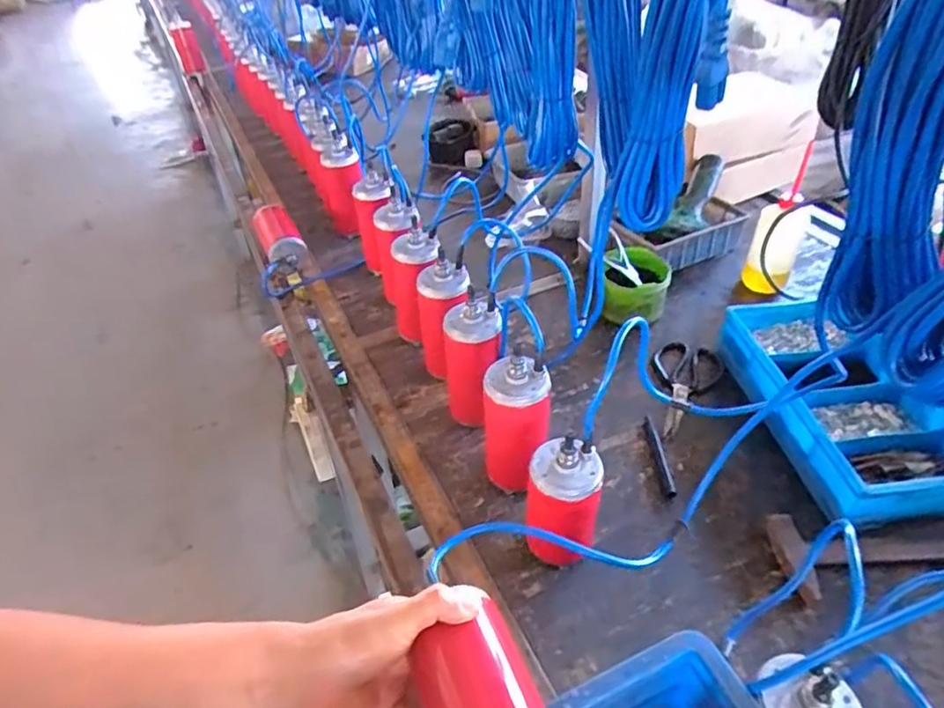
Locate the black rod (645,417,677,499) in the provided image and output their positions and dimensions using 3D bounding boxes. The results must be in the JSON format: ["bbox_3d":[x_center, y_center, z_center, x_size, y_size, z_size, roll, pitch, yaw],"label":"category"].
[{"bbox_3d":[0.250,0.136,0.792,0.015,0.009,0.133,-2,40,2],"label":"black rod"}]

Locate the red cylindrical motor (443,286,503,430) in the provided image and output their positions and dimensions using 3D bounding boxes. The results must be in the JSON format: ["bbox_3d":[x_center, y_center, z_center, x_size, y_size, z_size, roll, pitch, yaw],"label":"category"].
[{"bbox_3d":[0.002,0.026,0.798,0.077,0.192,0.089,-3,40,0],"label":"red cylindrical motor"}]

